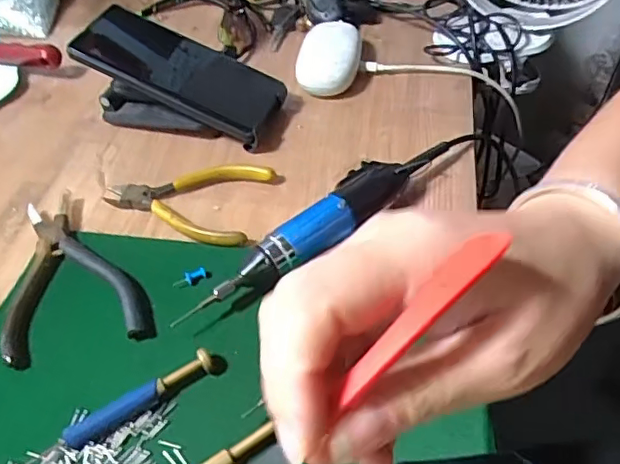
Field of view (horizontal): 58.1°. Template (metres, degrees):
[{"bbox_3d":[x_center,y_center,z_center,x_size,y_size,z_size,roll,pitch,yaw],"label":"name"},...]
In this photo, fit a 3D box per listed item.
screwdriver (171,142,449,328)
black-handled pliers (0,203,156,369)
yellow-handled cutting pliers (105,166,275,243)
[{"bbox_3d":[0.014,-0.004,0.378,0.217,0.032,0.033,-37,55,-24],"label":"screwdriver"},{"bbox_3d":[-0.157,0.026,0.385,0.089,0.014,0.129,-13,49,-6],"label":"black-handled pliers"},{"bbox_3d":[-0.097,-0.027,0.428,0.125,0.015,0.076,9,50,14],"label":"yellow-handled cutting pliers"}]

